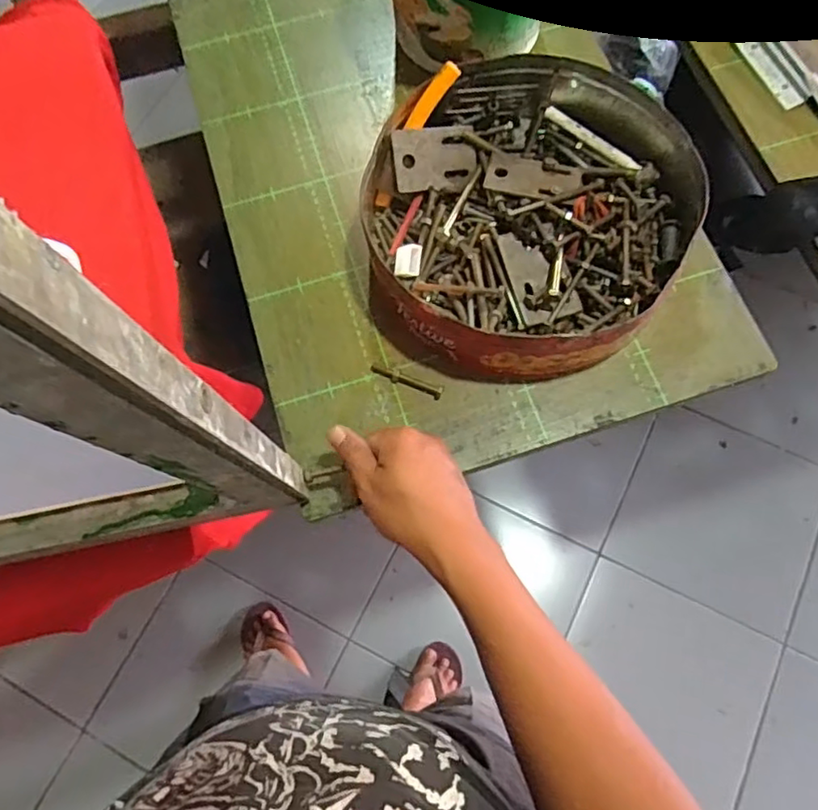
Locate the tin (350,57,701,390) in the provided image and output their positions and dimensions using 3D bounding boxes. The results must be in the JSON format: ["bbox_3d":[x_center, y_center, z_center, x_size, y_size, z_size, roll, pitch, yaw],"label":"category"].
[{"bbox_3d":[0.097,-0.158,0.523,0.258,0.070,0.271,-1,72,2],"label":"tin"}]

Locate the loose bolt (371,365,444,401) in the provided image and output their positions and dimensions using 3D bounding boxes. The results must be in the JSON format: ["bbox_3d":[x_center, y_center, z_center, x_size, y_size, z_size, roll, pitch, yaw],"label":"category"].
[{"bbox_3d":[-0.002,-0.020,0.510,0.062,0.008,0.010,21,74,9],"label":"loose bolt"}]

